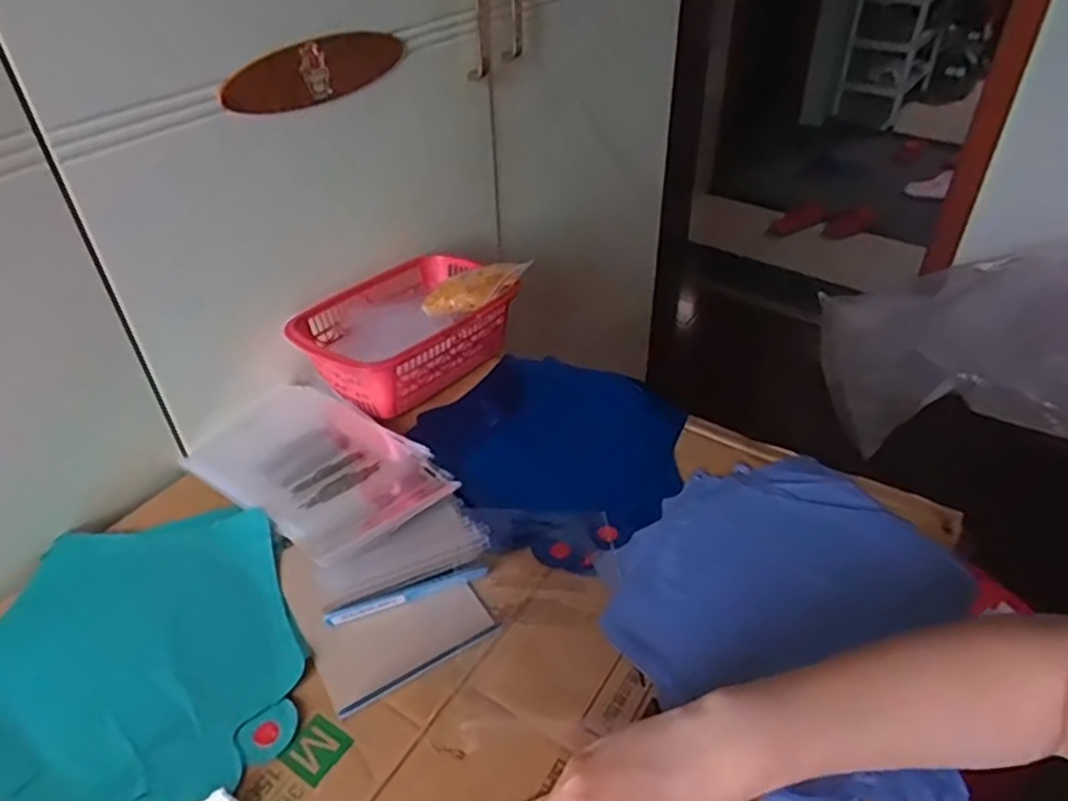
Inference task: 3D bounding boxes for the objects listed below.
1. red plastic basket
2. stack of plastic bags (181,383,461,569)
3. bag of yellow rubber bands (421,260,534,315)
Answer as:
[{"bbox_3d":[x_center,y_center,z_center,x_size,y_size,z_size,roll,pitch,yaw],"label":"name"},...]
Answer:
[{"bbox_3d":[-0.125,-0.069,0.718,0.150,0.076,0.208,28,47,32],"label":"red plastic basket"},{"bbox_3d":[-0.187,0.051,0.609,0.239,0.020,0.133,27,46,31],"label":"stack of plastic bags"},{"bbox_3d":[-0.058,-0.109,0.715,0.115,0.021,0.049,-21,38,8],"label":"bag of yellow rubber bands"}]

